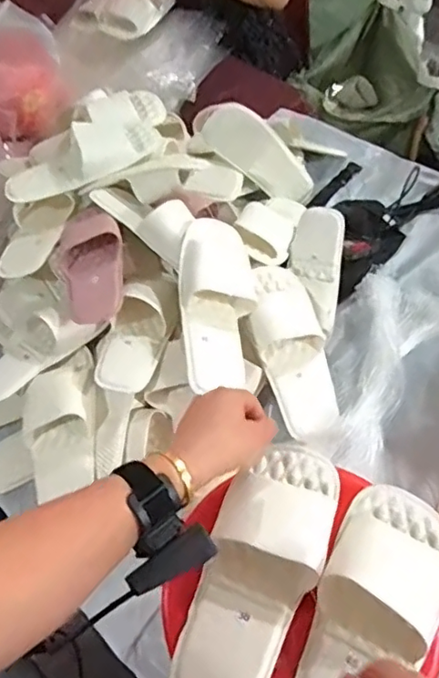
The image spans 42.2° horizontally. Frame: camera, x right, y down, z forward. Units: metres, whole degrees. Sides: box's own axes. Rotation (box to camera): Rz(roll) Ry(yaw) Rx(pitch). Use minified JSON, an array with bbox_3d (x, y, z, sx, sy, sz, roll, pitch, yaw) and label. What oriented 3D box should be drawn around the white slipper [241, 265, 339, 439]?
[{"bbox_3d":[0.104,0.011,0.848,0.113,0.054,0.265,-12,75,-4],"label":"white slipper"}]

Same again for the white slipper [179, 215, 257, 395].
[{"bbox_3d":[-0.007,-0.053,0.822,0.112,0.050,0.267,11,72,-29],"label":"white slipper"}]

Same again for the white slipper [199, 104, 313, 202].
[{"bbox_3d":[0.078,-0.347,1.074,0.227,0.053,0.095,37,101,-8],"label":"white slipper"}]

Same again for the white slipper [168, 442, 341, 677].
[{"bbox_3d":[0.036,0.196,0.491,0.097,0.049,0.232,16,60,14],"label":"white slipper"}]

